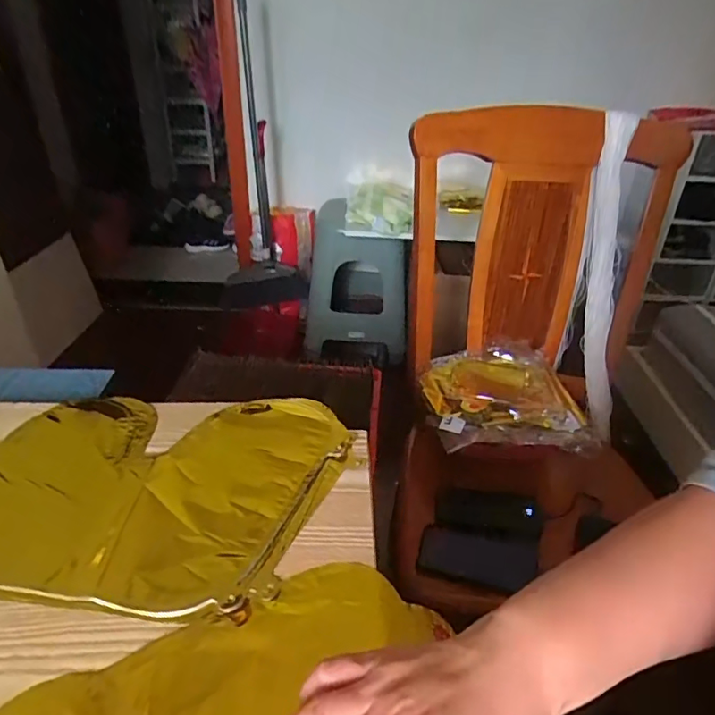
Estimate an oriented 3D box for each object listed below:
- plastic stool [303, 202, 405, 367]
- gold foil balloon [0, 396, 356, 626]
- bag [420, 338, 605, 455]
[{"bbox_3d":[-0.006,-0.256,1.852,0.347,0.472,0.280,1,33,-2],"label":"plastic stool"},{"bbox_3d":[-0.230,0.095,0.418,0.420,0.013,0.210,2,33,2],"label":"gold foil balloon"},{"bbox_3d":[0.251,0.066,0.912,0.265,0.052,0.231,-1,33,-5],"label":"bag"}]

